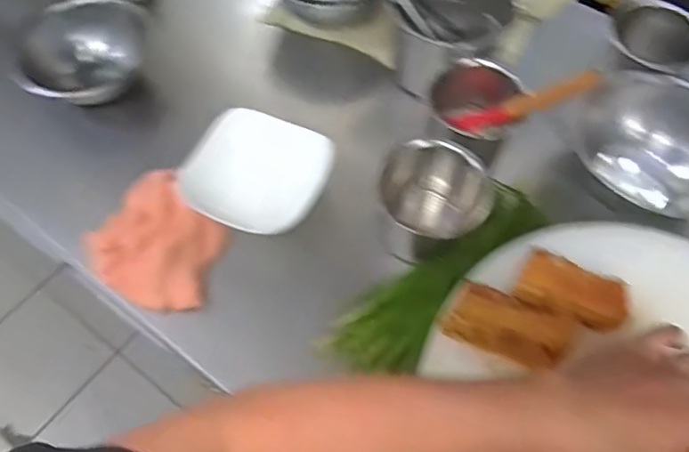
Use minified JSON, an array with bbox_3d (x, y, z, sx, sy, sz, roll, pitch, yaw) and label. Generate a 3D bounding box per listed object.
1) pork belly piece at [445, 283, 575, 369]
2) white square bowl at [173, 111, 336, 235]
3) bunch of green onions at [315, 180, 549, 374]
[{"bbox_3d":[0.134,0.080,0.452,0.092,0.019,0.054,23,62,12],"label":"pork belly piece"},{"bbox_3d":[-0.099,-0.060,0.626,0.148,0.027,0.129,20,84,4],"label":"white square bowl"},{"bbox_3d":[0.110,0.047,0.590,0.299,0.050,0.077,-40,68,-21],"label":"bunch of green onions"}]

